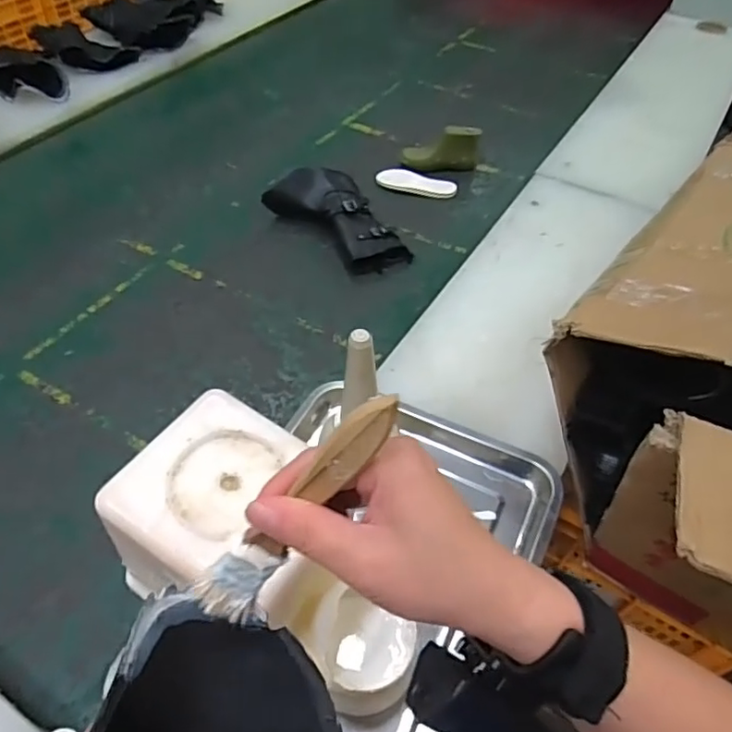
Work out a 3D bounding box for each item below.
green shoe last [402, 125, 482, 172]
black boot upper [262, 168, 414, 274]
[{"bbox_3d":[0.146,-0.410,1.108,0.148,0.074,0.043,-3,48,-5],"label":"green shoe last"},{"bbox_3d":[-0.046,-0.239,0.954,0.142,0.074,0.213,-26,54,-23],"label":"black boot upper"}]

